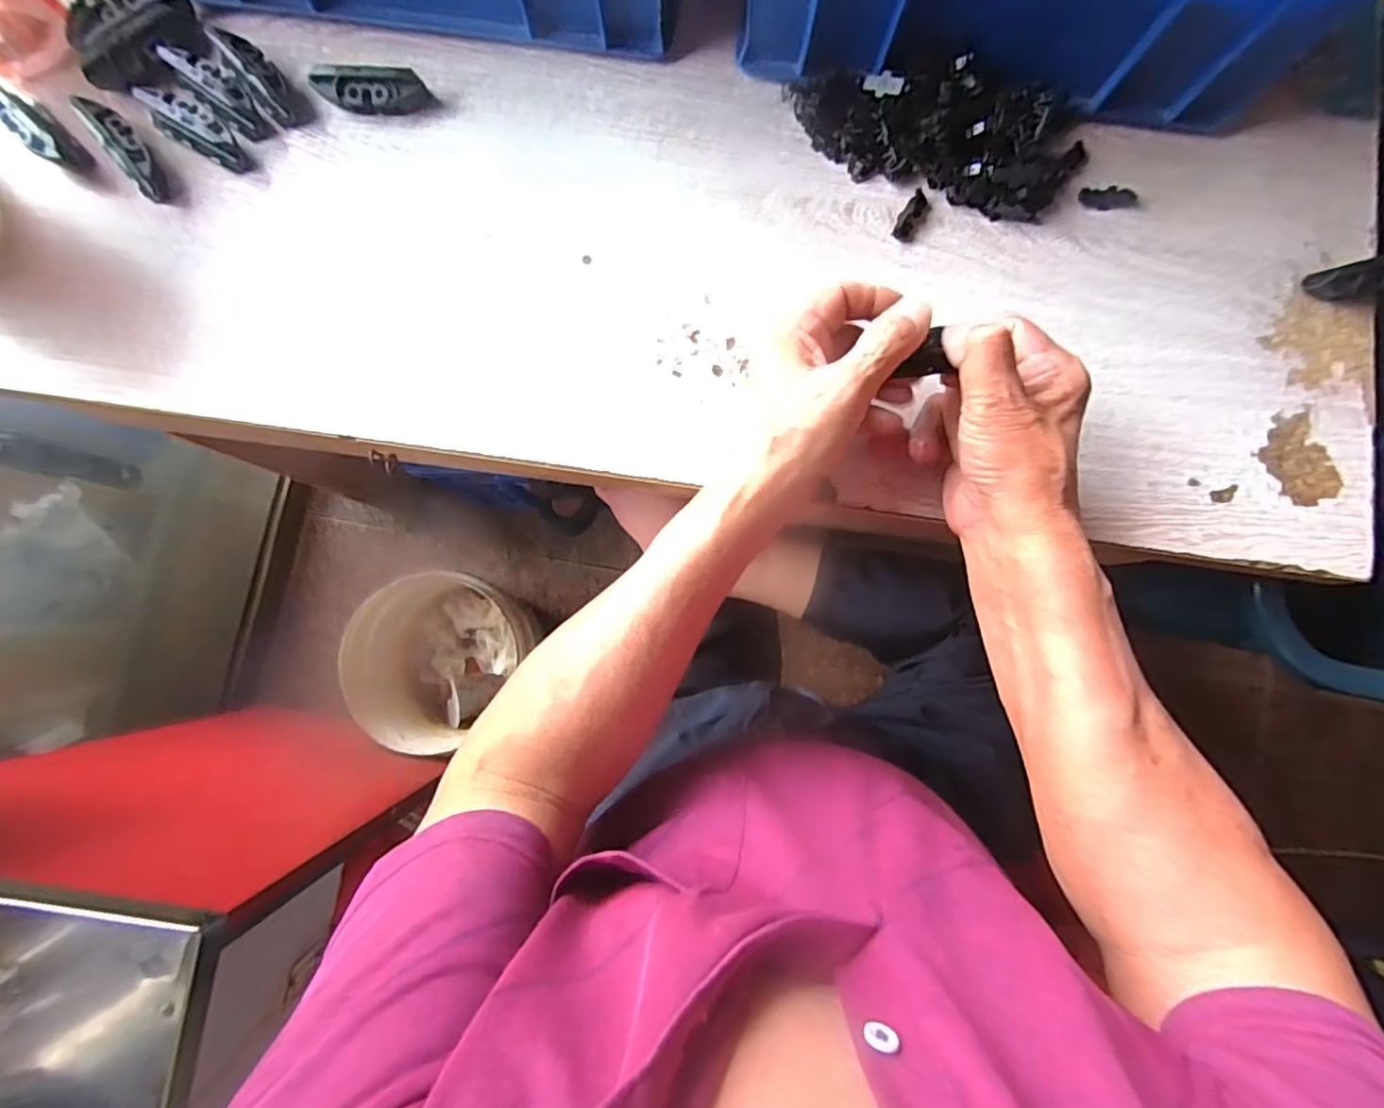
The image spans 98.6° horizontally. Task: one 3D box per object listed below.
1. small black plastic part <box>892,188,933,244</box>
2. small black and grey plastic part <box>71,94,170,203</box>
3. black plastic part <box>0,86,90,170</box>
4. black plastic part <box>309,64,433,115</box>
[{"bbox_3d":[0.143,-0.219,0.385,0.014,0.007,0.035,31,85,2],"label":"small black plastic part"},{"bbox_3d":[-0.352,-0.254,0.370,0.019,0.011,0.066,-33,107,-3],"label":"small black and grey plastic part"},{"bbox_3d":[-0.407,-0.266,0.369,0.019,0.023,0.055,-44,86,-4],"label":"black plastic part"},{"bbox_3d":[-0.205,-0.295,0.379,0.064,0.026,0.015,-3,85,-1],"label":"black plastic part"}]

